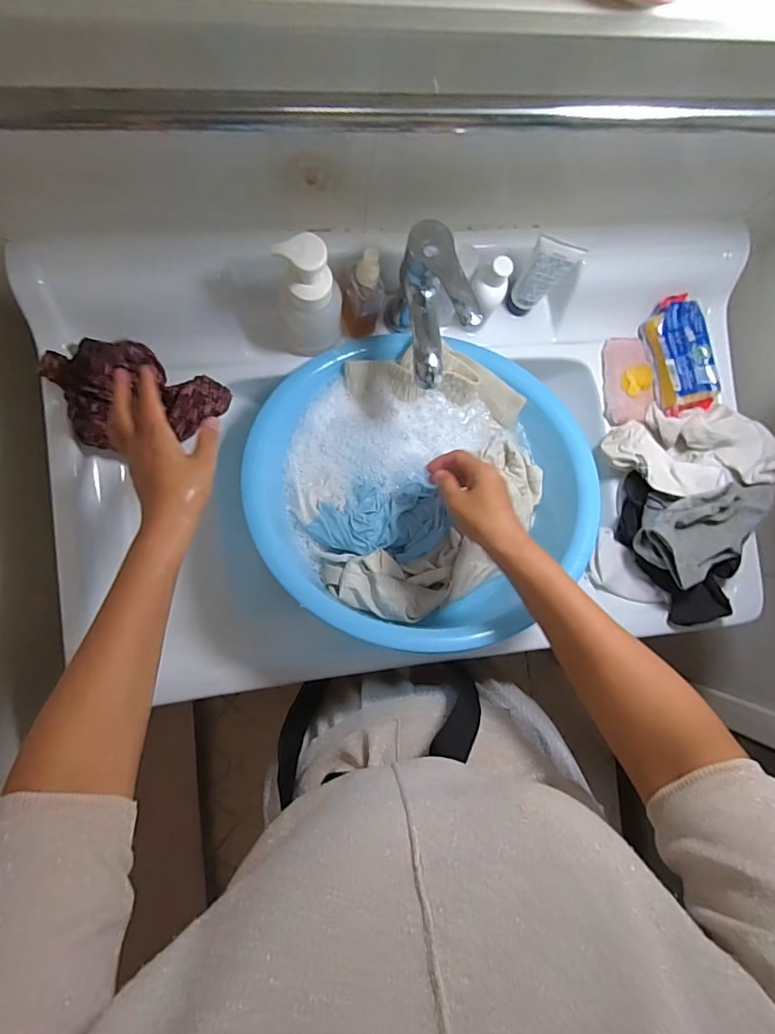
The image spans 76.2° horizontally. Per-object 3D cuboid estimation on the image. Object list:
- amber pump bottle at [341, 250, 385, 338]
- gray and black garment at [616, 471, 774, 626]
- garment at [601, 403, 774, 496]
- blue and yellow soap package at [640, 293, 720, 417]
[{"bbox_3d":[-0.023,-0.242,0.527,0.042,0.128,0.045,9,86,-7],"label":"amber pump bottle"},{"bbox_3d":[0.365,0.039,0.590,0.151,0.074,0.174,10,86,-7],"label":"gray and black garment"},{"bbox_3d":[0.382,-0.085,0.616,0.213,0.057,0.111,-6,88,-8],"label":"garment"},{"bbox_3d":[0.366,-0.201,0.624,0.062,0.049,0.138,-11,88,-8],"label":"blue and yellow soap package"}]

